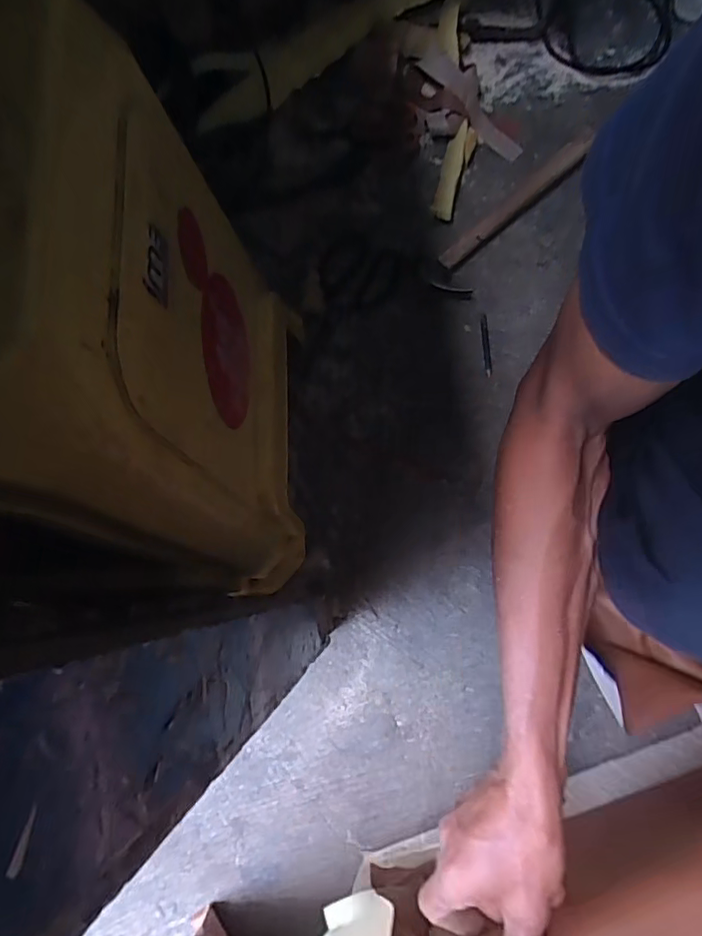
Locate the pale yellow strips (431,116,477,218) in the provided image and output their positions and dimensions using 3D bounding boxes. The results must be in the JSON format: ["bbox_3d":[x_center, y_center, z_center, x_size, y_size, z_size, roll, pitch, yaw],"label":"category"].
[{"bbox_3d":[0.140,-0.405,0.762,0.033,0.010,0.132,18,91,4],"label":"pale yellow strips"}]

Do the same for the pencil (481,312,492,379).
[{"bbox_3d":[0.175,-0.159,0.724,0.009,0.006,0.084,-3,78,0],"label":"pencil"}]

